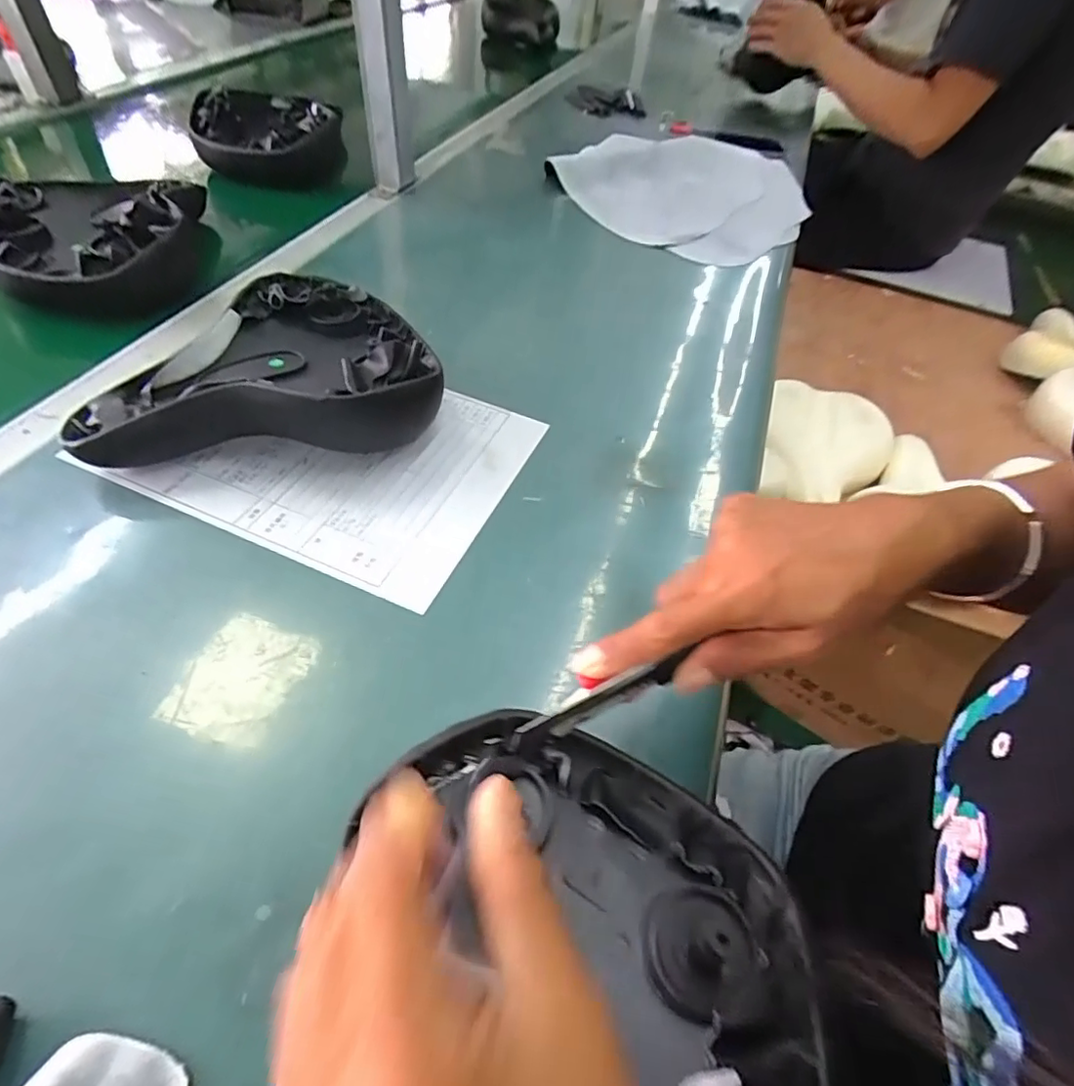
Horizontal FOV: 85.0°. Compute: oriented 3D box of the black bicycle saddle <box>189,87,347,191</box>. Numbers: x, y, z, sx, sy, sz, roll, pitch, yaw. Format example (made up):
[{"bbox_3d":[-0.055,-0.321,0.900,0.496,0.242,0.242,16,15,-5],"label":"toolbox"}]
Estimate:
[{"bbox_3d":[-0.341,-0.516,0.749,0.166,0.078,0.167,-10,52,-15],"label":"black bicycle saddle"}]

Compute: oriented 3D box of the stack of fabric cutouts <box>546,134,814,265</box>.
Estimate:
[{"bbox_3d":[0.213,-0.491,0.796,0.290,0.040,0.348,32,54,19],"label":"stack of fabric cutouts"}]

